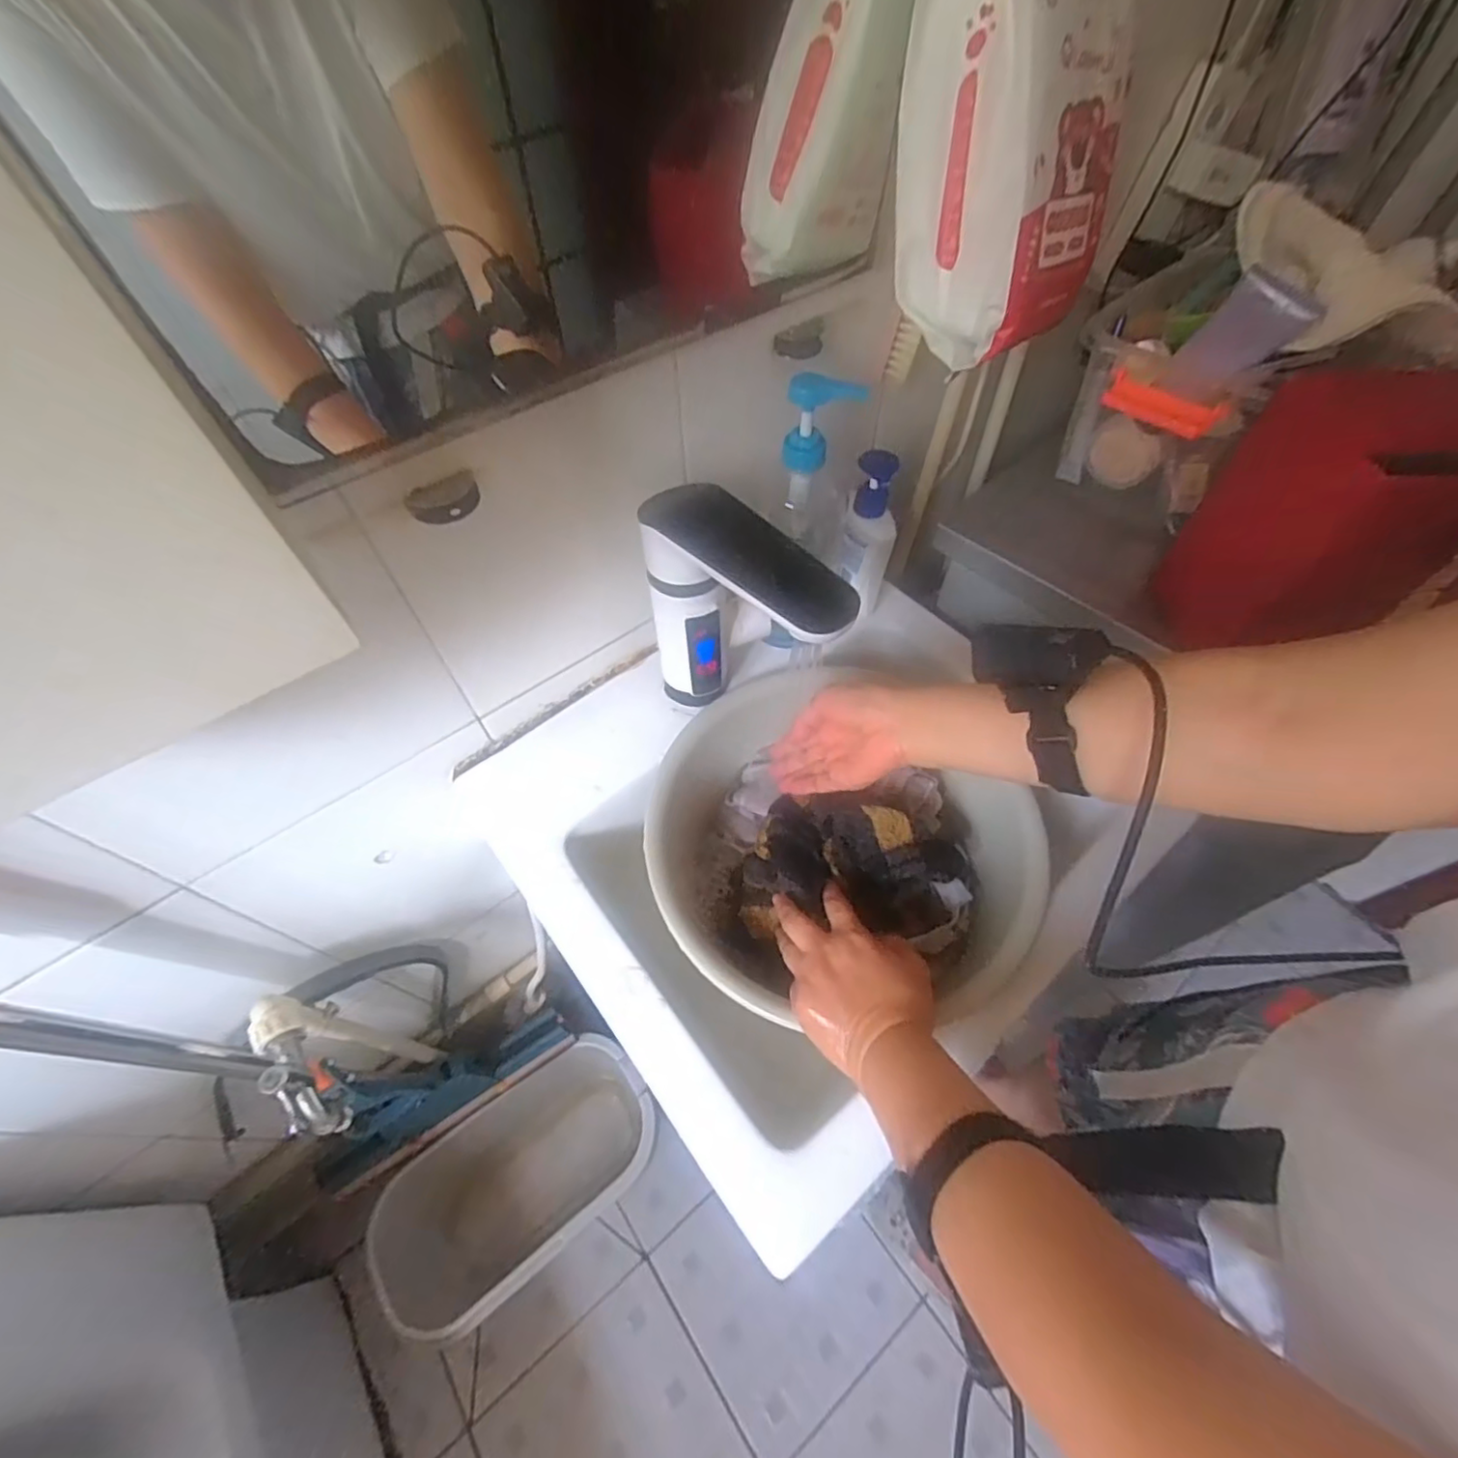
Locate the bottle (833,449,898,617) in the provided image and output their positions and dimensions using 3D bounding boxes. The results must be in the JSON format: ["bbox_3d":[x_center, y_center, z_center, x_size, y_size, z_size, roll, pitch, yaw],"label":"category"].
[{"bbox_3d":[0.136,-0.193,0.631,0.053,0.158,0.057,-9,56,-5],"label":"bottle"}]

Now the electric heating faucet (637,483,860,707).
[{"bbox_3d":[0.013,-0.070,0.509,0.181,0.206,0.056,37,64,23],"label":"electric heating faucet"}]

